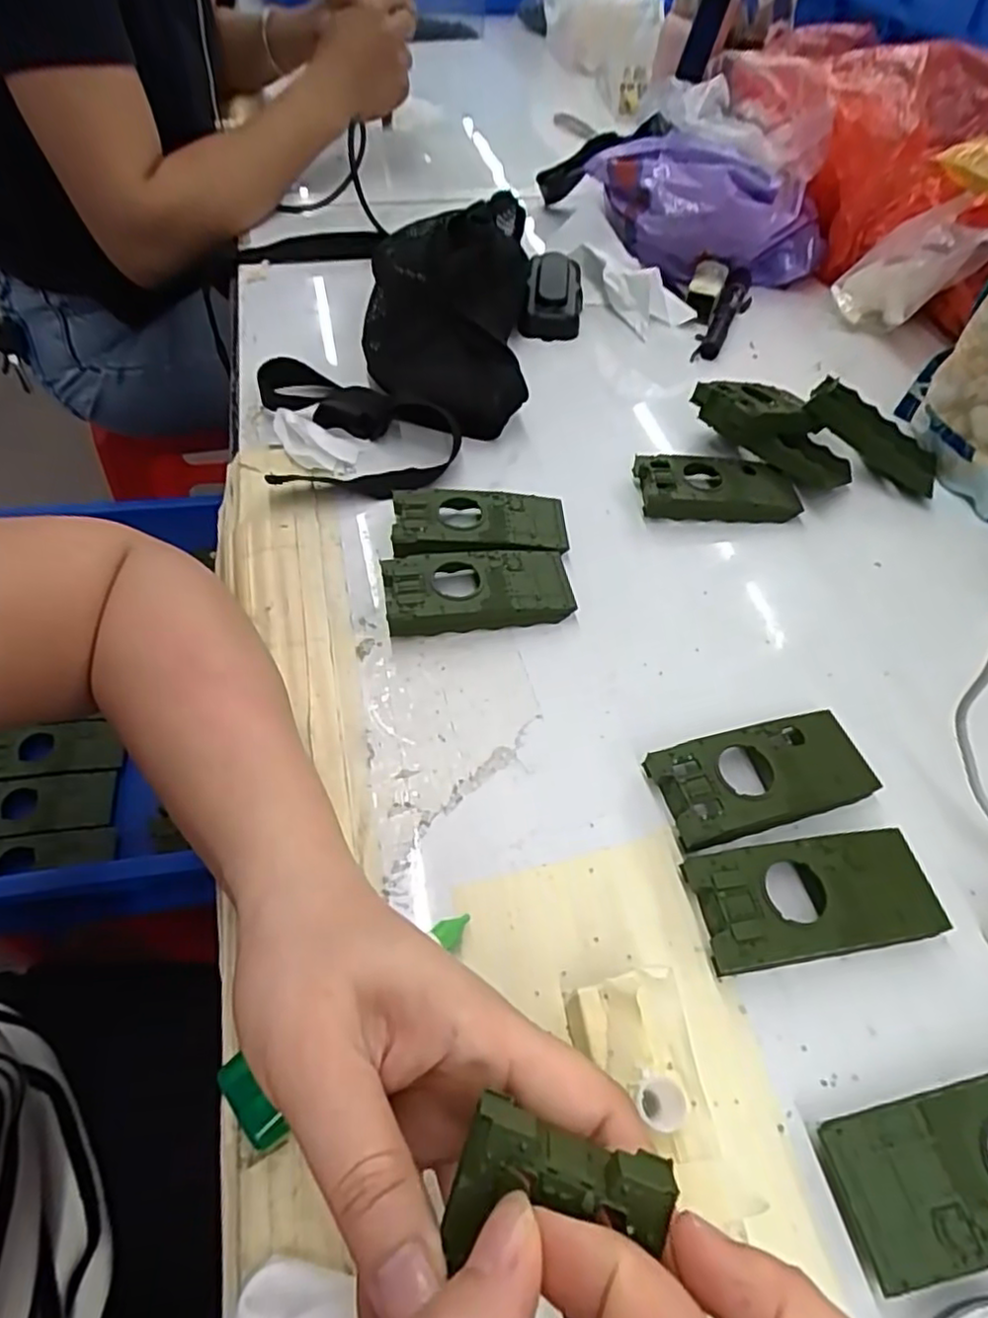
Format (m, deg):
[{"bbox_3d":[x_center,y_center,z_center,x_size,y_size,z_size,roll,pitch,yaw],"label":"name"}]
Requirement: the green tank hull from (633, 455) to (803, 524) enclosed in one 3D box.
[{"bbox_3d":[0.147,-0.112,0.440,0.103,0.022,0.044,0,54,-3],"label":"green tank hull"}]

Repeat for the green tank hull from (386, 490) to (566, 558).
[{"bbox_3d":[-0.008,-0.080,0.405,0.104,0.021,0.051,-5,55,-7],"label":"green tank hull"}]

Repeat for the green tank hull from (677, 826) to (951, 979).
[{"bbox_3d":[0.137,0.102,0.285,0.104,0.022,0.046,-6,55,-8],"label":"green tank hull"}]

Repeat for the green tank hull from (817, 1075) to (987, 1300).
[{"bbox_3d":[0.170,0.177,0.233,0.103,0.021,0.046,-9,55,-10],"label":"green tank hull"}]

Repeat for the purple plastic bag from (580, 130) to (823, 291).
[{"bbox_3d":[0.201,-0.425,0.622,0.190,0.095,0.145,-8,55,-9],"label":"purple plastic bag"}]

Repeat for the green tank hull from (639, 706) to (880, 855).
[{"bbox_3d":[0.129,0.057,0.319,0.106,0.022,0.046,-13,56,-12],"label":"green tank hull"}]

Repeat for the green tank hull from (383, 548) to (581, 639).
[{"bbox_3d":[-0.008,-0.039,0.378,0.104,0.021,0.046,-7,55,-8],"label":"green tank hull"}]

